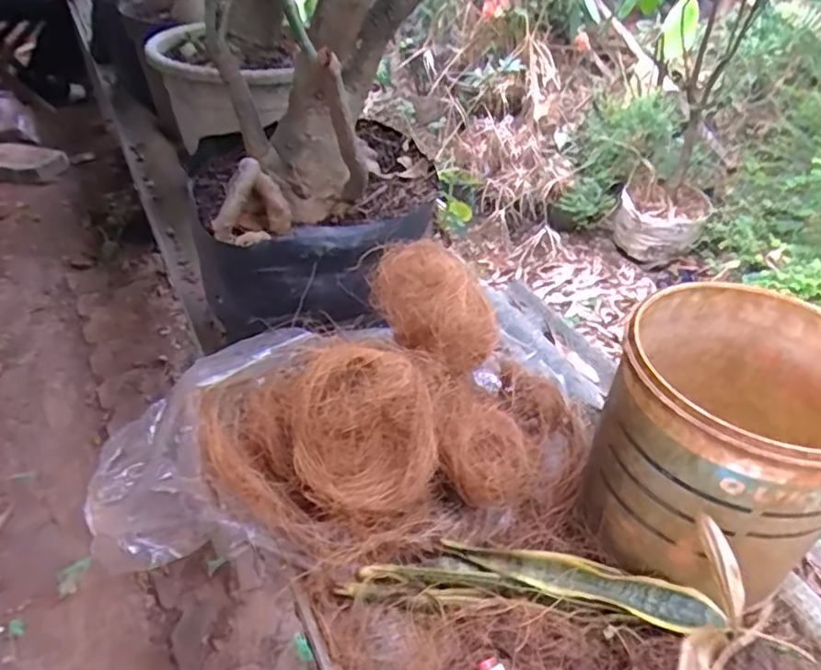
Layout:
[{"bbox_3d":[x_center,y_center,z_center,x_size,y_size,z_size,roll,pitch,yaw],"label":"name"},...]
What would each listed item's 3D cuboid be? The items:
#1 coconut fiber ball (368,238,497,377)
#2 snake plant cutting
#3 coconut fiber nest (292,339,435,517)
[{"bbox_3d":[0.016,-0.030,0.563,0.081,0.079,0.123,-26,46,-26],"label":"coconut fiber ball"},{"bbox_3d":[0.088,0.185,0.451,0.267,0.021,0.043,2,40,5],"label":"snake plant cutting"},{"bbox_3d":[-0.039,0.073,0.485,0.110,0.055,0.133,-5,82,-12],"label":"coconut fiber nest"}]

